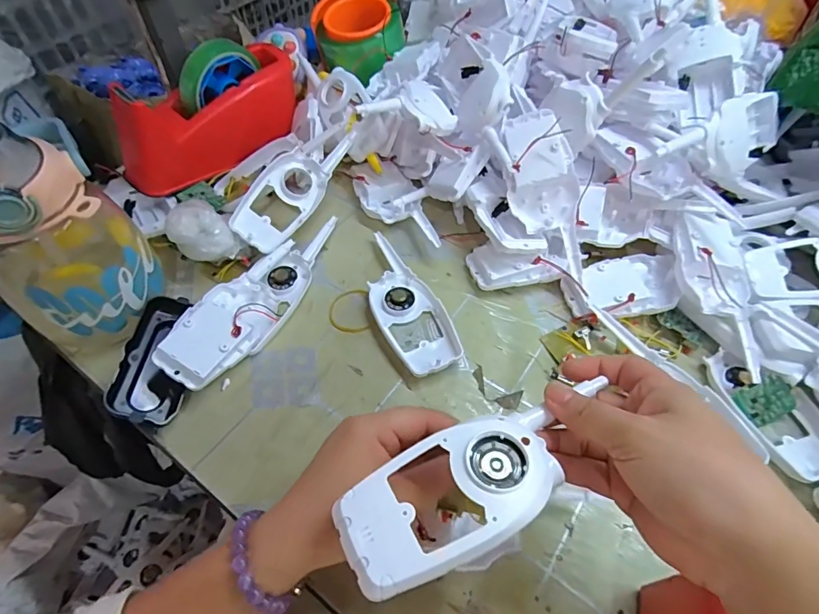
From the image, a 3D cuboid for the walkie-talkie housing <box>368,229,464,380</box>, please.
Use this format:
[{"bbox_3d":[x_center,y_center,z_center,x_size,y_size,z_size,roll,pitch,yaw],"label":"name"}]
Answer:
[{"bbox_3d":[-0.007,-0.005,0.430,0.058,0.017,0.159,-21,57,-15],"label":"walkie-talkie housing"}]

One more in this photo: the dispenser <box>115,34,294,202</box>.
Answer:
[{"bbox_3d":[-0.211,-0.206,0.488,0.056,0.107,0.203,36,62,23],"label":"dispenser"}]

